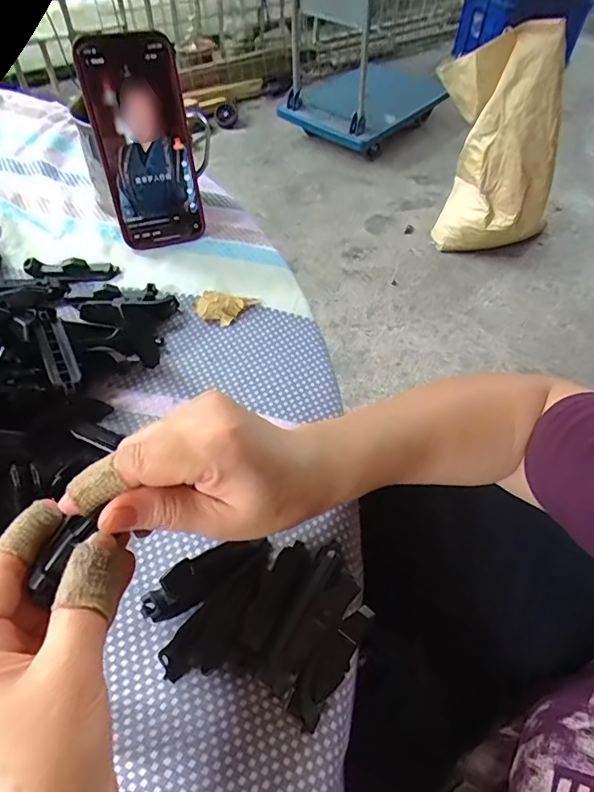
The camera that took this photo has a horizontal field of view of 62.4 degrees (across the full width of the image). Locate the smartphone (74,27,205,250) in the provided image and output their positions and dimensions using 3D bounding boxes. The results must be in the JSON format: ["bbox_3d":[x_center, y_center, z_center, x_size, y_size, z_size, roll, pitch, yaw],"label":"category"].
[{"bbox_3d":[-0.128,-0.211,0.417,0.075,0.159,0.010,-14,31,-12],"label":"smartphone"}]

